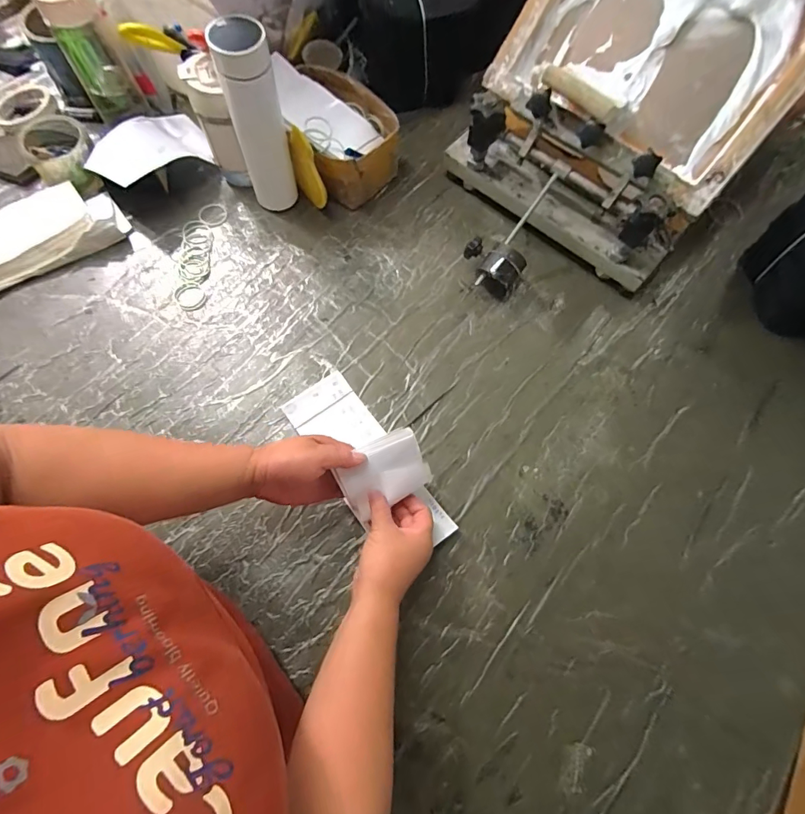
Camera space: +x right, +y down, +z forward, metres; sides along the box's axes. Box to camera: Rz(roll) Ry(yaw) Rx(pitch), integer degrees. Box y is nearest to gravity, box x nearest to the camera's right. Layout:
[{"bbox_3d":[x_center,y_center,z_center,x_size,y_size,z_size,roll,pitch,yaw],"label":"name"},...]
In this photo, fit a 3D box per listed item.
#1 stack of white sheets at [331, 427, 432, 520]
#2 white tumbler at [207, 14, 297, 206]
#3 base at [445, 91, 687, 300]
[{"bbox_3d":[-0.021,0.074,0.474,0.096,0.016,0.074,-26,102,0],"label":"stack of white sheets"},{"bbox_3d":[-0.192,-0.372,0.581,0.068,0.231,0.069,1,71,-3],"label":"white tumbler"},{"bbox_3d":[0.202,-0.293,0.615,0.358,0.157,0.242,38,73,12],"label":"base"}]

